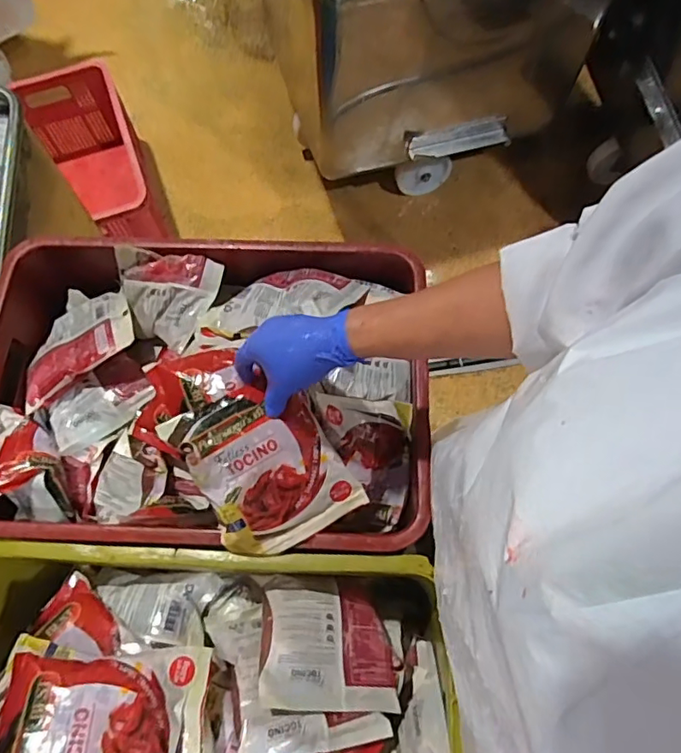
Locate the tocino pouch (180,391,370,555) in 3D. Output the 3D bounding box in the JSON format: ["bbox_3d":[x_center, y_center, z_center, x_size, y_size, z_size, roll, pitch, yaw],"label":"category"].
[{"bbox_3d":[-0.067,0.094,0.538,0.136,0.032,0.147,-29,98,-9],"label":"tocino pouch"}]

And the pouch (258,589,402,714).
[{"bbox_3d":[-0.010,0.275,0.555,0.139,0.016,0.110,14,47,-19],"label":"pouch"}]

